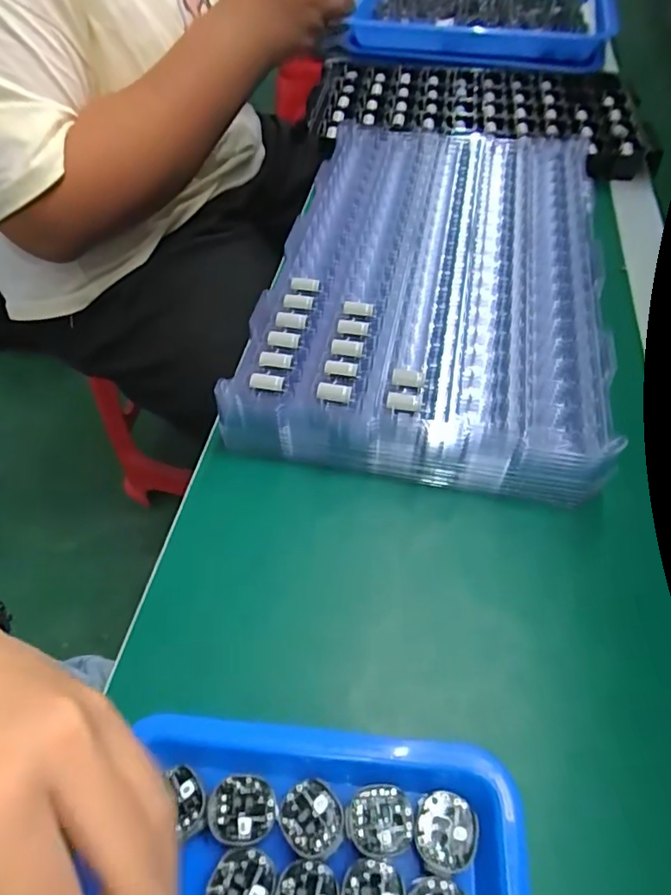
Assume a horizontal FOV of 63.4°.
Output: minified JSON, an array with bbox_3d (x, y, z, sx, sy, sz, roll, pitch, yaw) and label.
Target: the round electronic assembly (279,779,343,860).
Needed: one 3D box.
[{"bbox_3d":[-0.010,0.157,0.229,0.025,0.004,0.027,0,54,1],"label":"round electronic assembly"}]

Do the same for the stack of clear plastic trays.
[{"bbox_3d":[0.078,-0.140,0.426,0.233,0.043,0.370,9,55,7],"label":"stack of clear plastic trays"}]

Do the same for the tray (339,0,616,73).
[{"bbox_3d":[0.183,-0.562,0.704,0.308,0.039,0.231,7,54,6],"label":"tray"}]

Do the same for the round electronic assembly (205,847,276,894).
[{"bbox_3d":[-0.038,0.175,0.214,0.026,0.004,0.028,0,54,1],"label":"round electronic assembly"}]

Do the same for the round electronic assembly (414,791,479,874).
[{"bbox_3d":[0.045,0.157,0.224,0.024,0.004,0.027,11,55,9],"label":"round electronic assembly"}]

